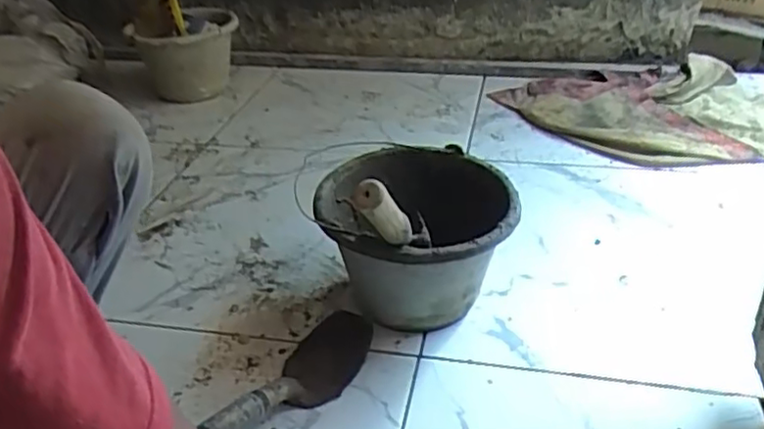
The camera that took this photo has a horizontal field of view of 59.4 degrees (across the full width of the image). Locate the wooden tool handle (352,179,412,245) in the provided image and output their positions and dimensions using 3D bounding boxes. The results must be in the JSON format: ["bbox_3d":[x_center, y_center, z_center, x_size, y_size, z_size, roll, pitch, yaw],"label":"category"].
[{"bbox_3d":[0.005,0.003,0.657,0.027,0.127,0.030,14,72,25],"label":"wooden tool handle"}]

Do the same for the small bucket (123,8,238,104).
[{"bbox_3d":[-0.419,-0.341,1.440,0.209,0.169,0.185,-13,33,-15],"label":"small bucket"}]

